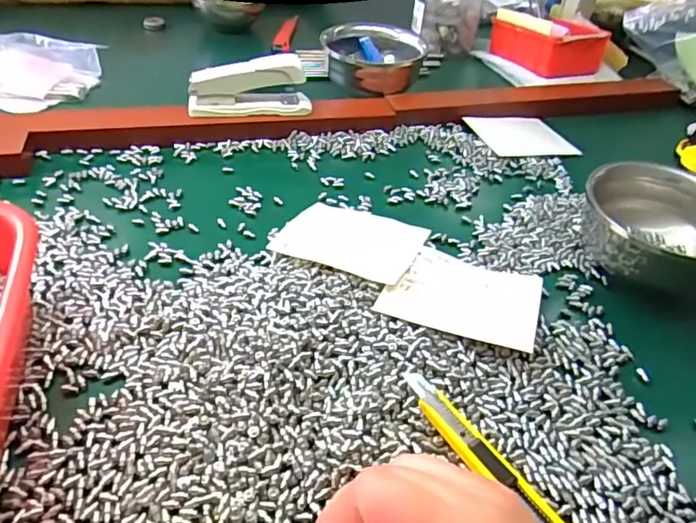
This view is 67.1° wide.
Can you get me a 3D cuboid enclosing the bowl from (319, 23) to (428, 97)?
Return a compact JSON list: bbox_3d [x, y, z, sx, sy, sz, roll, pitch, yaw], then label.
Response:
[{"bbox_3d":[0.029,-0.239,0.635,0.118,0.067,0.103,6,41,-1],"label":"bowl"}]

